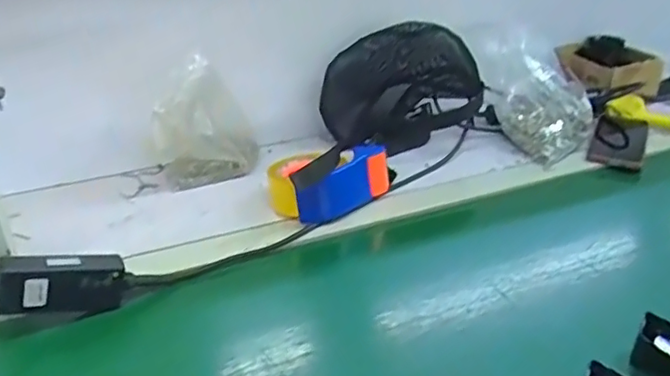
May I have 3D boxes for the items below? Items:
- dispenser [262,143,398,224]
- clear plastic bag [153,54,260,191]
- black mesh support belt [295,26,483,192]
[{"bbox_3d":[-0.002,-0.018,0.812,0.163,0.082,0.109,-16,32,-24],"label":"dispenser"},{"bbox_3d":[-0.180,-0.088,0.867,0.137,0.154,0.078,-7,29,-9],"label":"clear plastic bag"},{"bbox_3d":[0.104,-0.164,0.979,0.226,0.179,0.157,-12,30,-18],"label":"black mesh support belt"}]

